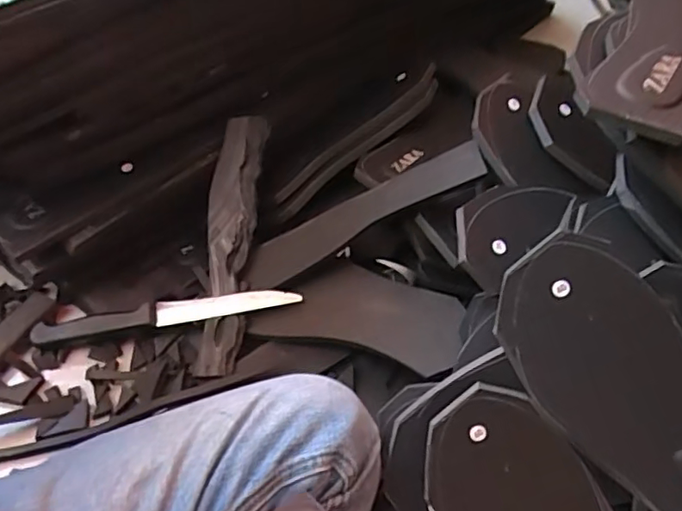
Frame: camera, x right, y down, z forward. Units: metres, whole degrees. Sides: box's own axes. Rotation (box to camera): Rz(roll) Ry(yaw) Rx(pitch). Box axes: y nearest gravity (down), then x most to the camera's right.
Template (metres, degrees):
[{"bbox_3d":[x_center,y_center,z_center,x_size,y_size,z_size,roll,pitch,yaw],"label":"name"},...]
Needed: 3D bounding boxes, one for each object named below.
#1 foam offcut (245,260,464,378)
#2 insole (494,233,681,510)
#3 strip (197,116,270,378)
[{"bbox_3d":[0.017,0.046,0.528,0.190,0.024,0.095,9,52,21],"label":"foam offcut"},{"bbox_3d":[0.198,0.107,0.372,0.102,0.011,0.253,-34,85,16],"label":"insole"},{"bbox_3d":[-0.109,-0.013,0.567,0.048,0.028,0.258,4,75,-1],"label":"strip"}]

